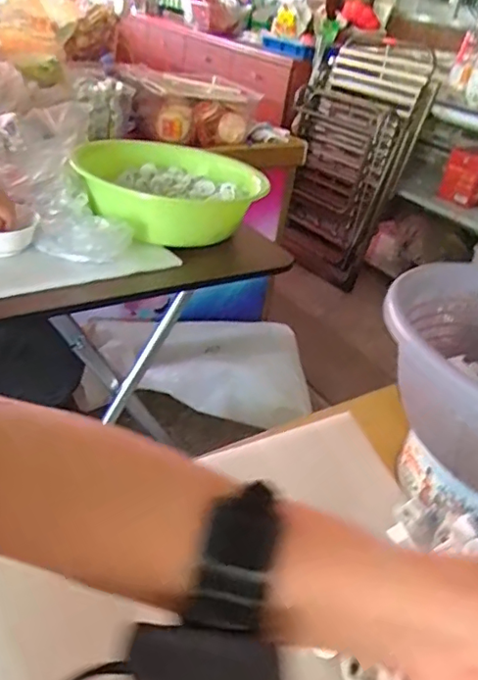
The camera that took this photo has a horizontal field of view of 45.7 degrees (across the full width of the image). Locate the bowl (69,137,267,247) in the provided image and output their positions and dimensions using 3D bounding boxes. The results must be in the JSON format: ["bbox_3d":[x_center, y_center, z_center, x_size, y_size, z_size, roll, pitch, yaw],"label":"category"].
[{"bbox_3d":[-0.135,-0.278,1.039,0.317,0.092,0.307,-8,36,-23],"label":"bowl"}]

